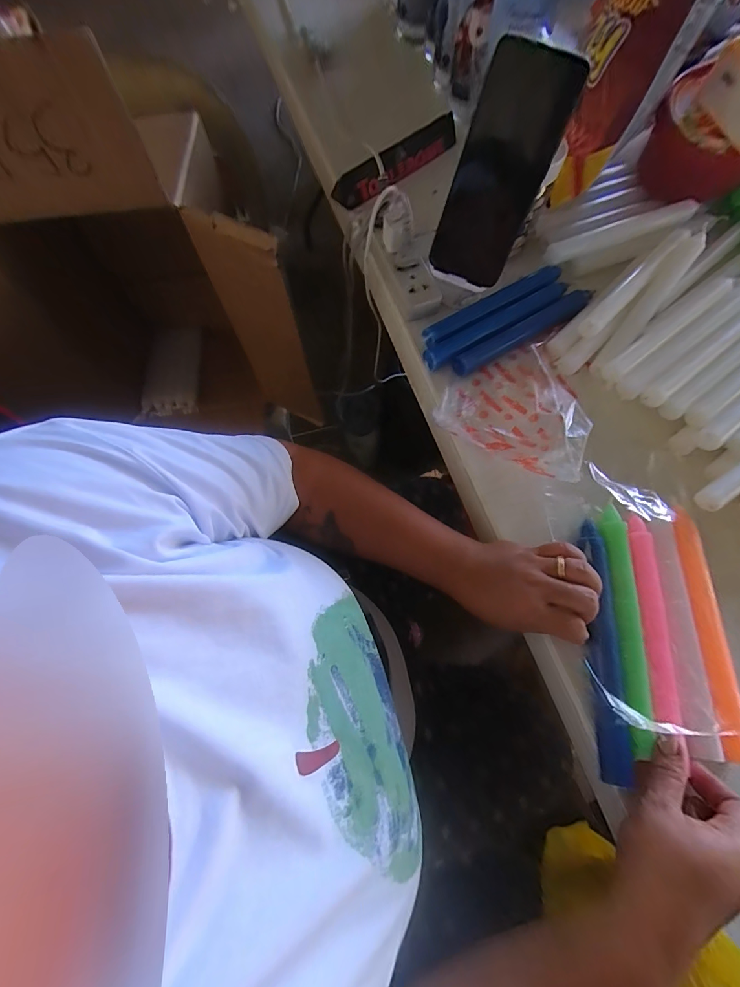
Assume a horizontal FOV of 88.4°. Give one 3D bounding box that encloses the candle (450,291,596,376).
[{"bbox_3d":[0.179,-0.186,0.433,0.201,0.018,0.022,-33,75,-10],"label":"candle"}]

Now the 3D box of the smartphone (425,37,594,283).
[{"bbox_3d":[0.119,-0.295,0.355,0.079,0.170,0.013,25,33,9],"label":"smartphone"}]

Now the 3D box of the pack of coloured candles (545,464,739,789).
[{"bbox_3d":[0.242,0.100,0.331,0.127,0.026,0.240,-1,70,0],"label":"pack of coloured candles"}]

